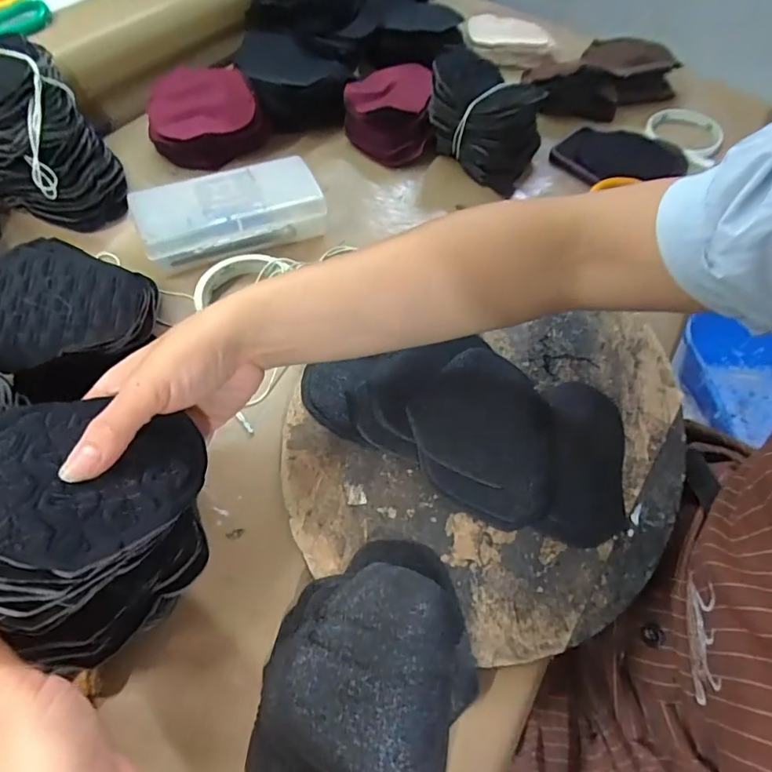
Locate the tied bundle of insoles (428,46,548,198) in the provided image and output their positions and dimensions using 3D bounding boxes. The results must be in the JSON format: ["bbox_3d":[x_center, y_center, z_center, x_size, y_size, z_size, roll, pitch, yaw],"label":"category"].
[{"bbox_3d":[0.110,-0.293,0.550,0.120,0.090,0.101,24,60,9],"label":"tied bundle of insoles"}]

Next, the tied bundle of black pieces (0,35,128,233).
[{"bbox_3d":[-0.302,-0.219,0.435,0.107,0.127,0.100,23,60,9],"label":"tied bundle of black pieces"}]

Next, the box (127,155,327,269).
[{"bbox_3d":[-0.141,-0.159,0.461,0.162,0.046,0.072,-20,63,-16],"label":"box"}]

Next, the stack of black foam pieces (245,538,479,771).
[{"bbox_3d":[-0.009,0.166,0.284,0.115,0.041,0.151,22,60,8],"label":"stack of black foam pieces"}]

